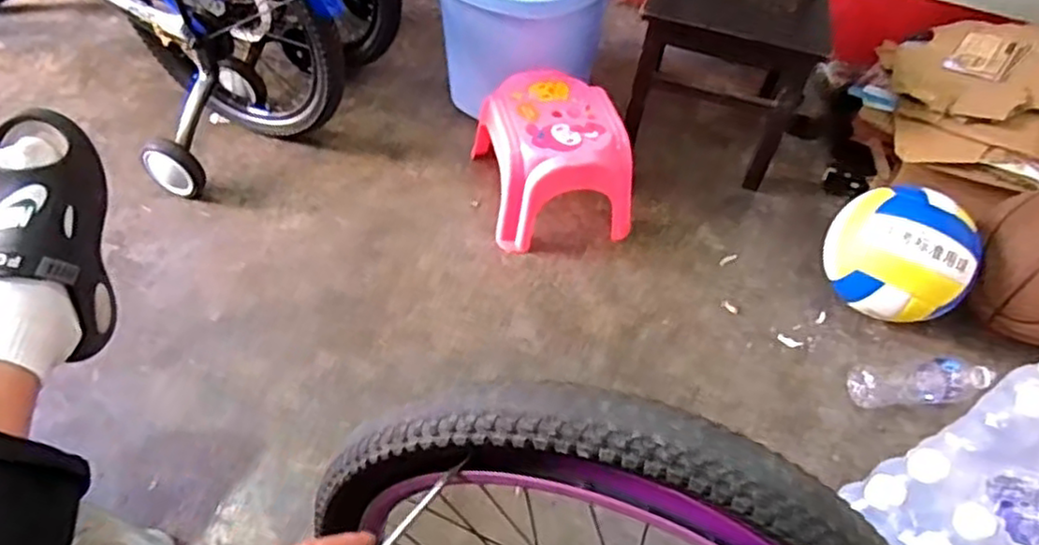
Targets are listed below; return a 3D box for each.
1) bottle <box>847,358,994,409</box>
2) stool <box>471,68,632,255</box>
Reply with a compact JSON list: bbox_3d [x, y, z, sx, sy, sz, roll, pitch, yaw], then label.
[{"bbox_3d":[0.585,0.161,1.012,0.213,0.056,0.064,-4,50,-7],"label":"bottle"},{"bbox_3d":[0.054,-0.200,1.190,0.218,0.168,0.271,-7,52,-12],"label":"stool"}]

